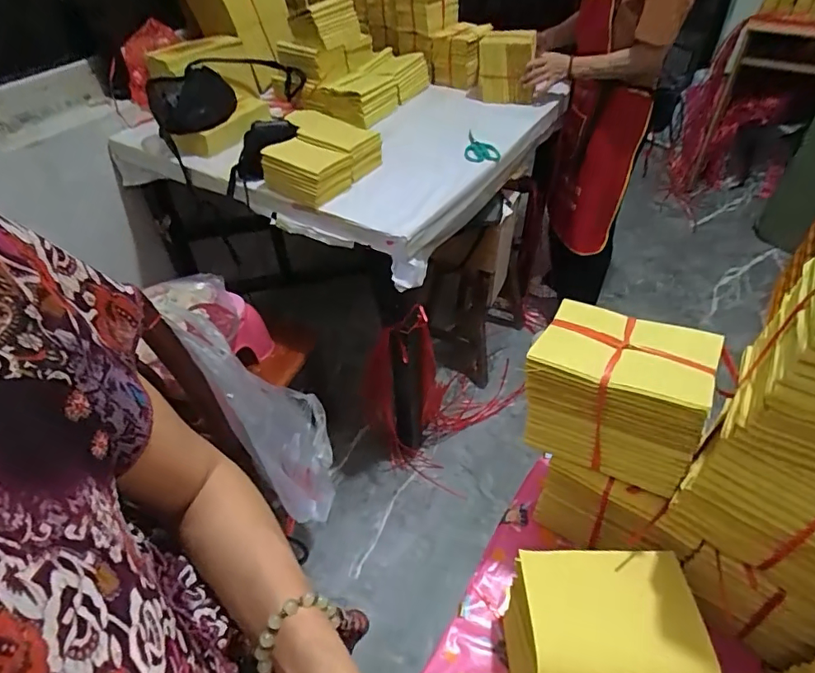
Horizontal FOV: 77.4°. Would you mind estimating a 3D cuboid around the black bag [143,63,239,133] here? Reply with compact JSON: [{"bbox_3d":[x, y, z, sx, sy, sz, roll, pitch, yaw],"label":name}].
[{"bbox_3d":[-0.573,-0.629,1.355,0.217,0.091,0.239,-12,47,-14],"label":"black bag"}]

